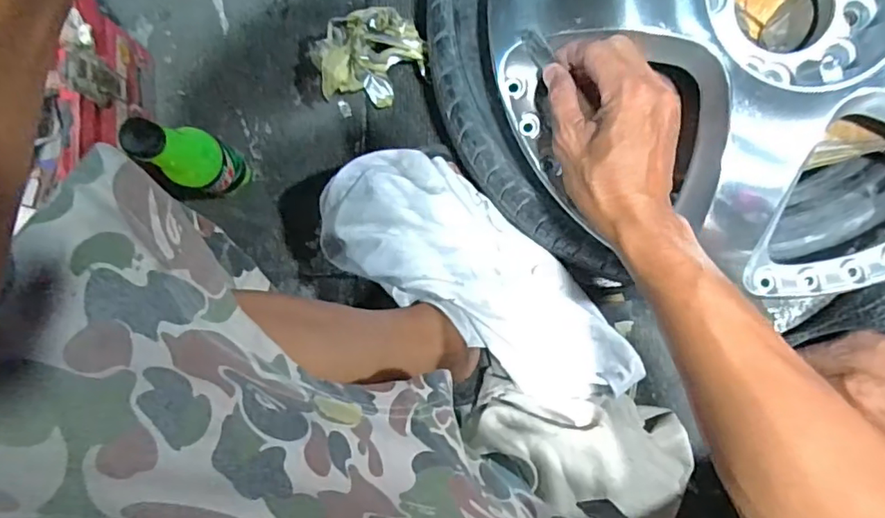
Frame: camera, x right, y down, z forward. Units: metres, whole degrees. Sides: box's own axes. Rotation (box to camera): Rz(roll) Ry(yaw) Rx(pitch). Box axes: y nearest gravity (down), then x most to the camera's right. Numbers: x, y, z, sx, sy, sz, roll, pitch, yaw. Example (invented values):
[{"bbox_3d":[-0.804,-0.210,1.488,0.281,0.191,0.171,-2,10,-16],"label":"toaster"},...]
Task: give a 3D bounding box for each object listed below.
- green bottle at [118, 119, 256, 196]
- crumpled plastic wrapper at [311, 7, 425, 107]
[{"bbox_3d":[-0.239,-0.097,0.536,0.049,0.199,0.052,0,90,-1],"label":"green bottle"},{"bbox_3d":[-0.078,-0.213,0.603,0.112,0.062,0.091,-12,90,-1],"label":"crumpled plastic wrapper"}]

